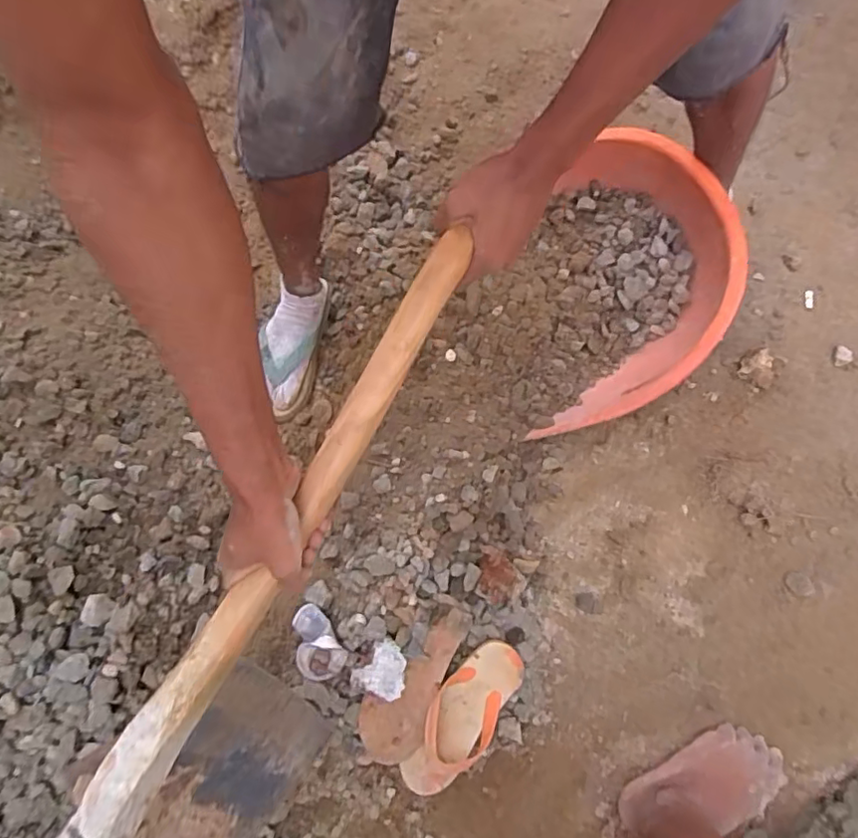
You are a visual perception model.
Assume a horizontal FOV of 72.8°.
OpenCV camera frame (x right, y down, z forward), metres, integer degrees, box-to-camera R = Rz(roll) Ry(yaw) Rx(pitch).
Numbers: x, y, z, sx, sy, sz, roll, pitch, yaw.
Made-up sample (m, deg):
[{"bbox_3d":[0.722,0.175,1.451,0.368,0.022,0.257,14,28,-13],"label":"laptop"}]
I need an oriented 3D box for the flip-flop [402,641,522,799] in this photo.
[{"bbox_3d":[0.047,0.418,0.817,0.089,0.037,0.224,31,77,10],"label":"flip-flop"}]

